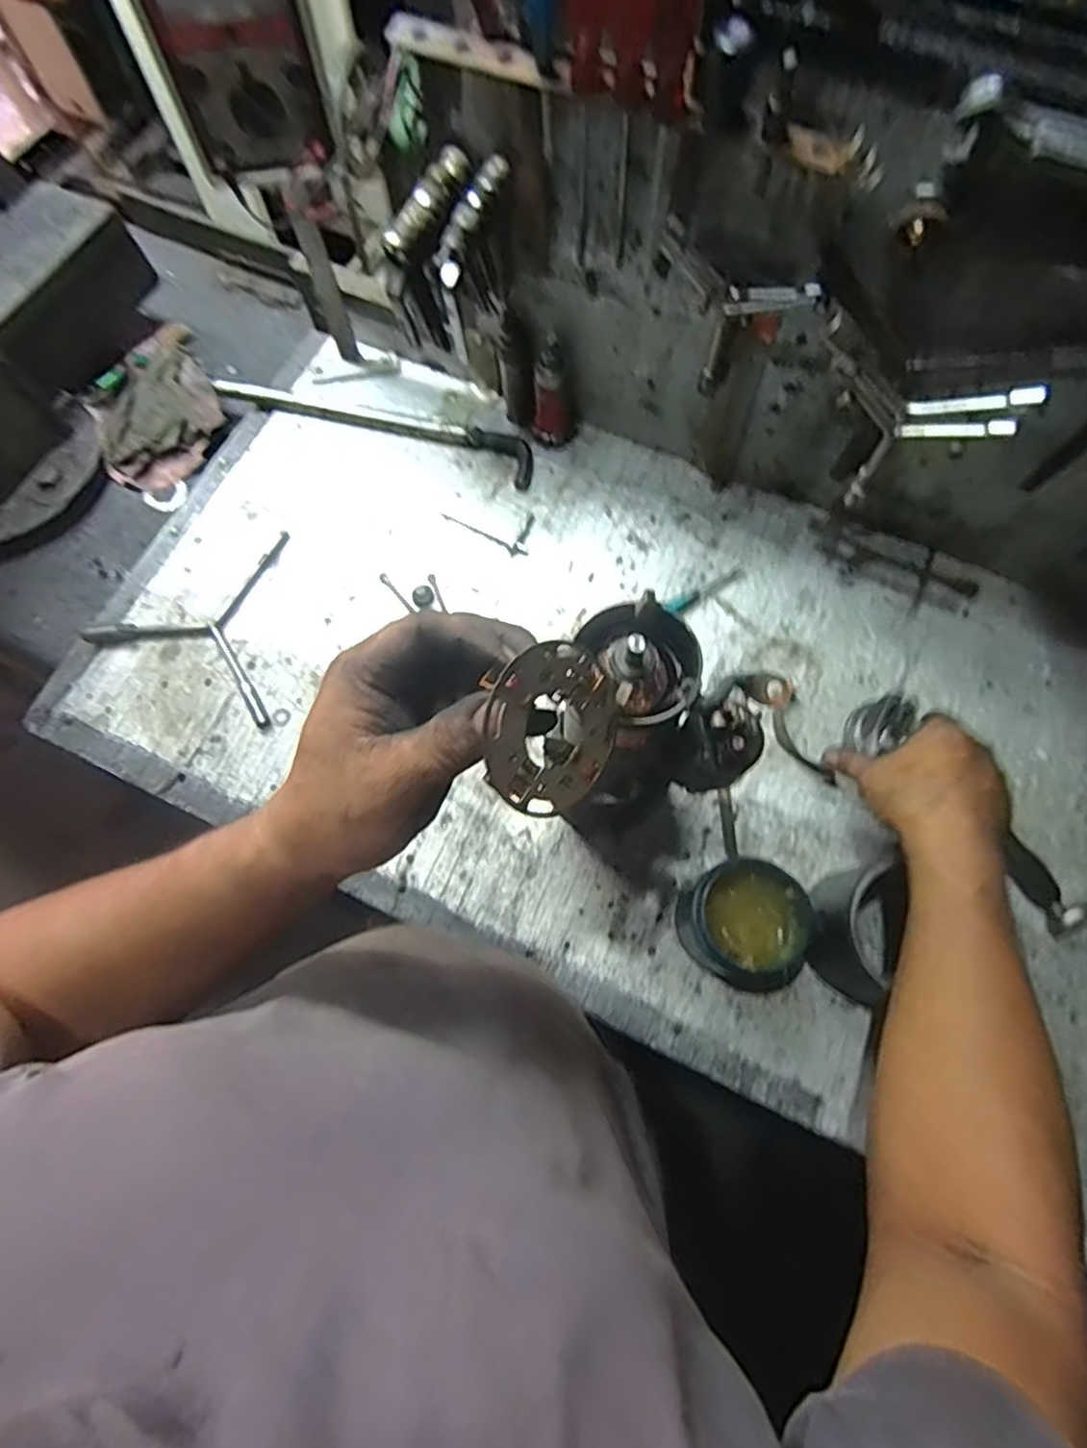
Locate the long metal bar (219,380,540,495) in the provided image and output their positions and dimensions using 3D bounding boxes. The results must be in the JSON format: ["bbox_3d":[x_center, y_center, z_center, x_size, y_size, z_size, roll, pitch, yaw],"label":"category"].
[{"bbox_3d":[-0.193,-0.350,0.783,0.385,0.015,0.052,18,72,7],"label":"long metal bar"}]

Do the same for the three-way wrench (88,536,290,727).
[{"bbox_3d":[-0.371,-0.098,0.702,0.195,0.014,0.211,-6,71,-1],"label":"three-way wrench"}]

